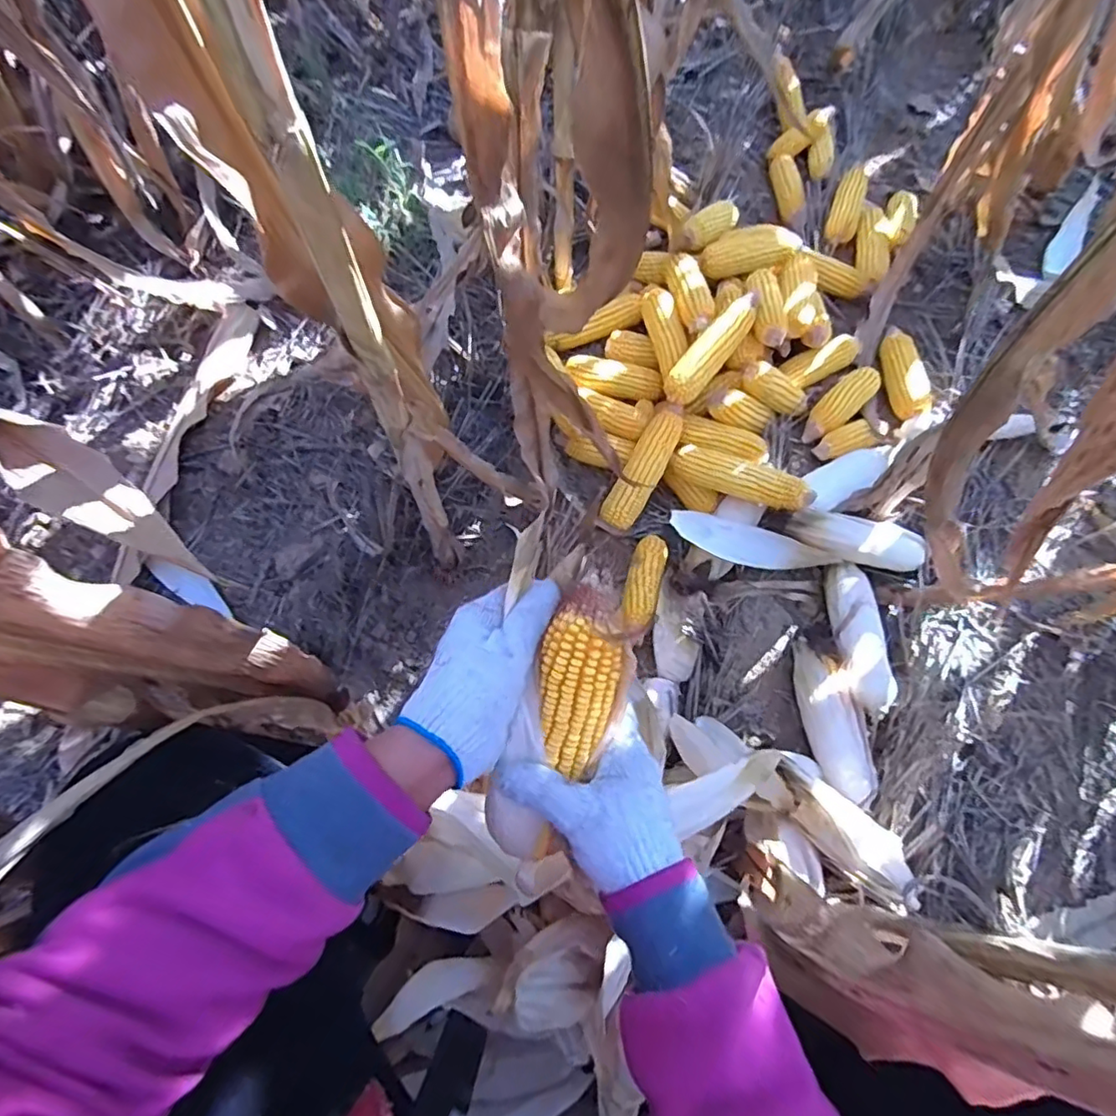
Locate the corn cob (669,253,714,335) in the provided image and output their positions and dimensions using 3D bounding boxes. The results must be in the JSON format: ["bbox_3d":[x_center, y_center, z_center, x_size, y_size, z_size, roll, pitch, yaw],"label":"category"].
[{"bbox_3d":[0.214,-0.432,0.973,0.054,0.041,0.173,-7,66,-2],"label":"corn cob"}]

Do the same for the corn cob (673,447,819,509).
[{"bbox_3d":[0.272,-0.121,0.894,0.206,0.054,0.054,28,69,12],"label":"corn cob"}]

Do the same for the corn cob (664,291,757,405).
[{"bbox_3d":[0.237,-0.318,0.923,0.055,0.056,0.203,39,87,16],"label":"corn cob"}]

